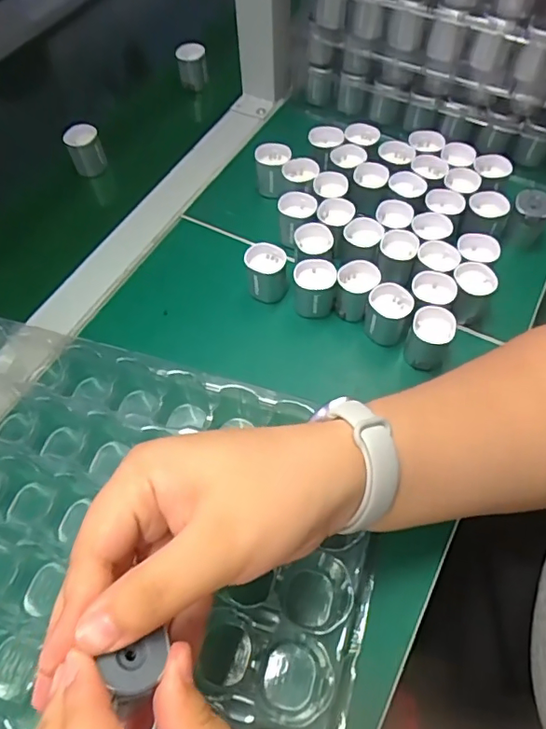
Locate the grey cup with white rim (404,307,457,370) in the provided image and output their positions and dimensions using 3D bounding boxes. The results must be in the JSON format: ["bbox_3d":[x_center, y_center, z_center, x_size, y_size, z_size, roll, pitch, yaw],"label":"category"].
[{"bbox_3d":[0.108,-0.018,0.368,0.027,0.035,0.029,0,58,1],"label":"grey cup with white rim"}]

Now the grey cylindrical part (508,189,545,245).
[{"bbox_3d":[0.202,-0.115,0.417,0.027,0.024,0.040,26,62,16],"label":"grey cylindrical part"}]

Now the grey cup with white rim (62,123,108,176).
[{"bbox_3d":[-0.178,-0.203,0.501,0.032,0.040,0.027,-17,59,-9],"label":"grey cup with white rim"}]

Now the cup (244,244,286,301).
[{"bbox_3d":[-0.005,-0.070,0.406,0.029,0.038,0.027,0,58,1],"label":"cup"}]

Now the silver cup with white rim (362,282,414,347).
[{"bbox_3d":[0.082,-0.034,0.378,0.031,0.035,0.033,14,59,9],"label":"silver cup with white rim"}]

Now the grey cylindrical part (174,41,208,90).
[{"bbox_3d":[-0.087,-0.323,0.570,0.031,0.040,0.028,-9,58,-4],"label":"grey cylindrical part"}]

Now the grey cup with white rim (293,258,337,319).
[{"bbox_3d":[0.031,-0.055,0.394,0.031,0.038,0.027,4,58,4],"label":"grey cup with white rim"}]

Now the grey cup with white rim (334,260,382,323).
[{"bbox_3d":[0.061,-0.053,0.392,0.029,0.037,0.030,0,58,1],"label":"grey cup with white rim"}]

